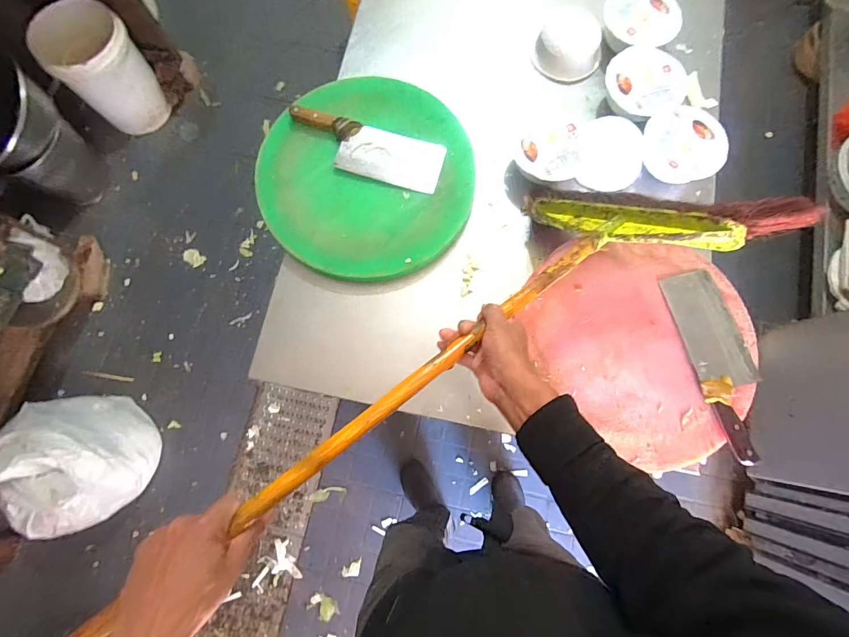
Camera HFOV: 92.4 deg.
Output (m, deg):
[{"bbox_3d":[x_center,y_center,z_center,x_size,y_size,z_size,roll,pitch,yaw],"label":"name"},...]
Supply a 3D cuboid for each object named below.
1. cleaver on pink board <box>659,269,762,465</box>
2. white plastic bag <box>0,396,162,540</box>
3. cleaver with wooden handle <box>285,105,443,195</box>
[{"bbox_3d":[0.504,0.070,0.686,0.103,0.024,0.316,-14,78,-3],"label":"cleaver on pink board"},{"bbox_3d":[-1.120,0.433,1.326,0.330,0.289,0.436,-37,80,-8],"label":"white plastic bag"},{"bbox_3d":[-0.113,-0.324,0.776,0.296,0.026,0.102,15,78,3],"label":"cleaver with wooden handle"}]

